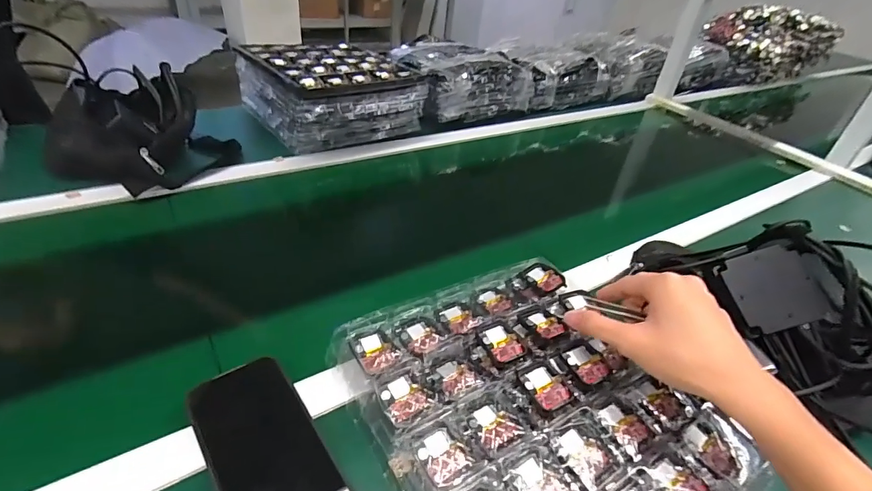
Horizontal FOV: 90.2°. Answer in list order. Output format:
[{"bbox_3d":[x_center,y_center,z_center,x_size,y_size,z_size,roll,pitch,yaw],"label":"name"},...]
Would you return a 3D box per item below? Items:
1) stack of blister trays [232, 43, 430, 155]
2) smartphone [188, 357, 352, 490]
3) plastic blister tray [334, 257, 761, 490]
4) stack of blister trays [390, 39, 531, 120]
[{"bbox_3d":[-0.204,-0.304,0.857,0.278,0.122,0.266,-24,46,-35],"label":"stack of blister trays"},{"bbox_3d":[-0.131,0.155,0.336,0.077,0.015,0.159,-17,49,-37],"label":"smartphone"},{"bbox_3d":[0.083,0.130,0.372,0.253,0.027,0.276,-16,42,-28],"label":"plastic blister tray"},{"bbox_3d":[0.039,-0.396,1.019,0.297,0.112,0.247,-20,44,-32],"label":"stack of blister trays"}]

